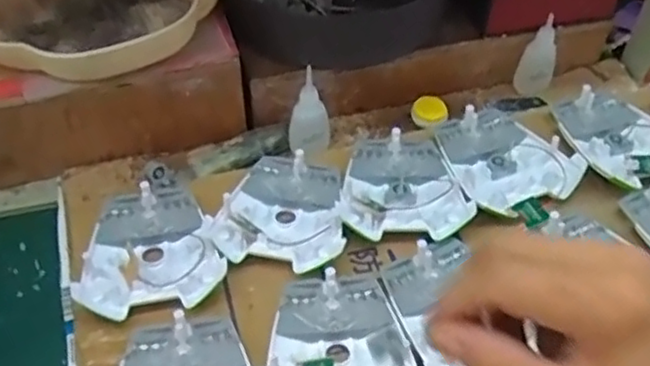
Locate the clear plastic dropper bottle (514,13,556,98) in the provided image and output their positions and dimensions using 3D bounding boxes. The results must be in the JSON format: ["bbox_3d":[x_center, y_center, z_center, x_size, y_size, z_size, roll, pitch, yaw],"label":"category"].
[{"bbox_3d":[0.197,-0.118,0.622,0.031,0.065,0.022,-9,49,-11],"label":"clear plastic dropper bottle"}]

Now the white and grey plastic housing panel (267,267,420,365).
[{"bbox_3d":[0.011,0.104,0.444,0.096,0.013,0.111,-1,48,-3],"label":"white and grey plastic housing panel"}]

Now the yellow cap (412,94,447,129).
[{"bbox_3d":[0.094,-0.065,0.612,0.030,0.015,0.029,1,48,-1],"label":"yellow cap"}]

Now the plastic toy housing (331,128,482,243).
[{"bbox_3d":[0.055,-0.002,0.541,0.097,0.020,0.114,-9,49,-10],"label":"plastic toy housing"}]

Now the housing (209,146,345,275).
[{"bbox_3d":[-0.029,0.019,0.521,0.095,0.022,0.102,10,48,6],"label":"housing"}]

